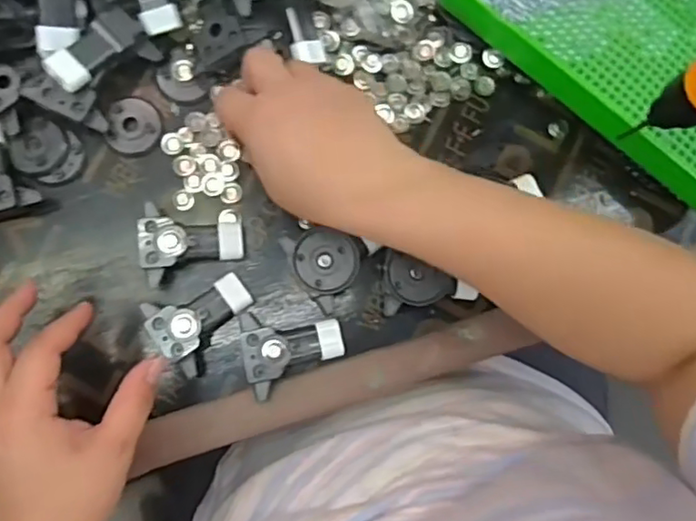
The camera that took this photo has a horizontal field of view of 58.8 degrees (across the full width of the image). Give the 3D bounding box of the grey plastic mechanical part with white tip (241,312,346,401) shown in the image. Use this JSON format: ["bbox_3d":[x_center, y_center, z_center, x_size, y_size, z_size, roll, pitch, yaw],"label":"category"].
[{"bbox_3d":[-0.034,0.057,0.397,0.063,0.016,0.051,-10,85,-5],"label":"grey plastic mechanical part with white tip"}]

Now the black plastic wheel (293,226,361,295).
[{"bbox_3d":[-0.014,0.002,0.406,0.042,0.022,0.040,0,85,-4],"label":"black plastic wheel"}]

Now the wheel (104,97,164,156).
[{"bbox_3d":[-0.147,-0.093,0.424,0.035,0.008,0.040,-1,85,-4],"label":"wheel"}]

